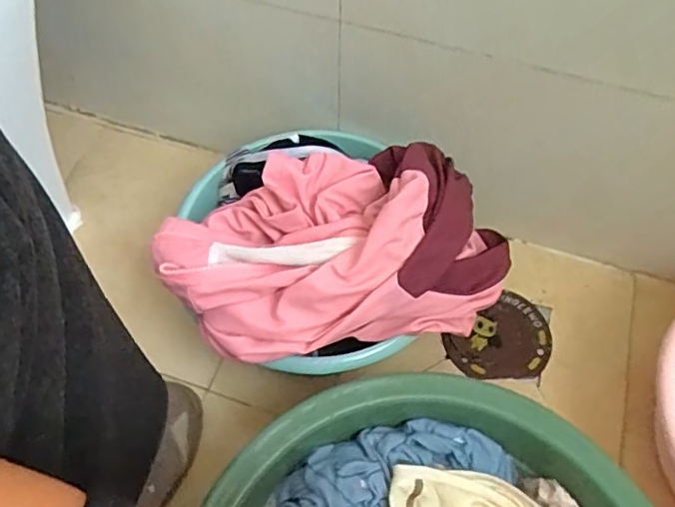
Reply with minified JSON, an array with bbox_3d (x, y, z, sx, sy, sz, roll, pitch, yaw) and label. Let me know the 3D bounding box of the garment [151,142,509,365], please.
[{"bbox_3d":[0.001,-0.012,0.535,0.315,0.104,0.173,-9,60,-6],"label":"garment"}]

